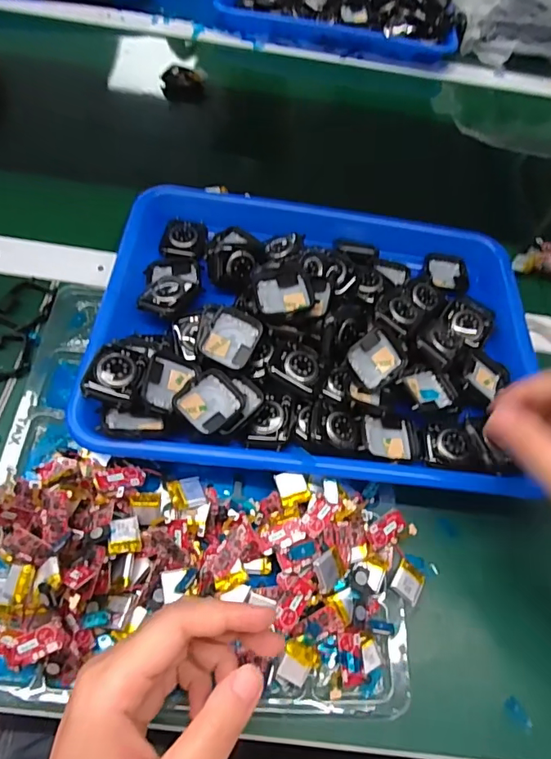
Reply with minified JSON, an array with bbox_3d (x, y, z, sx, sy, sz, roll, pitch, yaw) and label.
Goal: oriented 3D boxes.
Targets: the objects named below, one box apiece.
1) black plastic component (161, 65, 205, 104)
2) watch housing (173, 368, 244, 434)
[{"bbox_3d":[-0.110,-0.350,0.575,0.049,0.031,0.024,14,58,2],"label":"black plastic component"},{"bbox_3d":[-0.043,0.013,0.316,0.034,0.010,0.040,40,62,16],"label":"watch housing"}]

